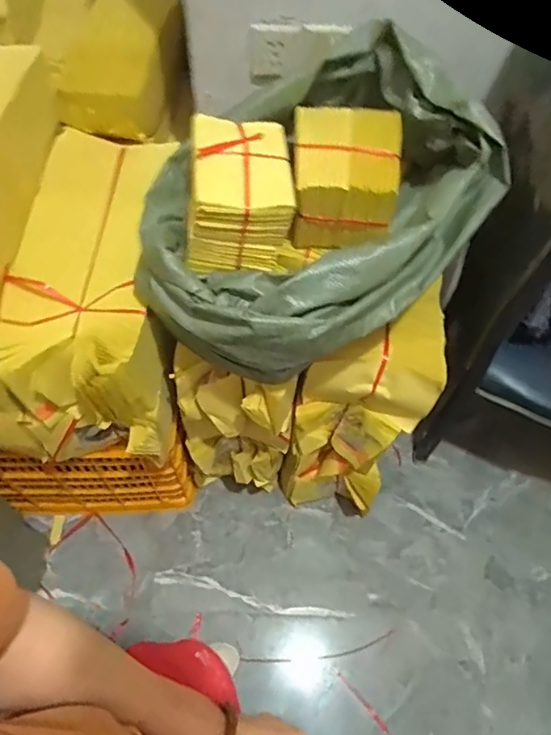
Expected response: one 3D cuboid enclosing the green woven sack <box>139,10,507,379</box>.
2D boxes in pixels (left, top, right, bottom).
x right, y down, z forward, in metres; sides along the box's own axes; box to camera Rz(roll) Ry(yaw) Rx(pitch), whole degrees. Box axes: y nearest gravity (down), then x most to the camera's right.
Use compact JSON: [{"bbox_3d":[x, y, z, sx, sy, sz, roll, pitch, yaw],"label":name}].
[{"bbox_3d":[0.049,-0.208,0.759,0.472,0.312,0.332,-27,65,-17],"label":"green woven sack"}]

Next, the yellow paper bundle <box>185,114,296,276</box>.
[{"bbox_3d":[-0.049,-0.233,0.703,0.144,0.122,0.167,3,60,-1],"label":"yellow paper bundle"}]

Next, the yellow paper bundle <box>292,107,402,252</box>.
[{"bbox_3d":[0.098,-0.271,0.753,0.145,0.110,0.175,3,60,-1],"label":"yellow paper bundle"}]

